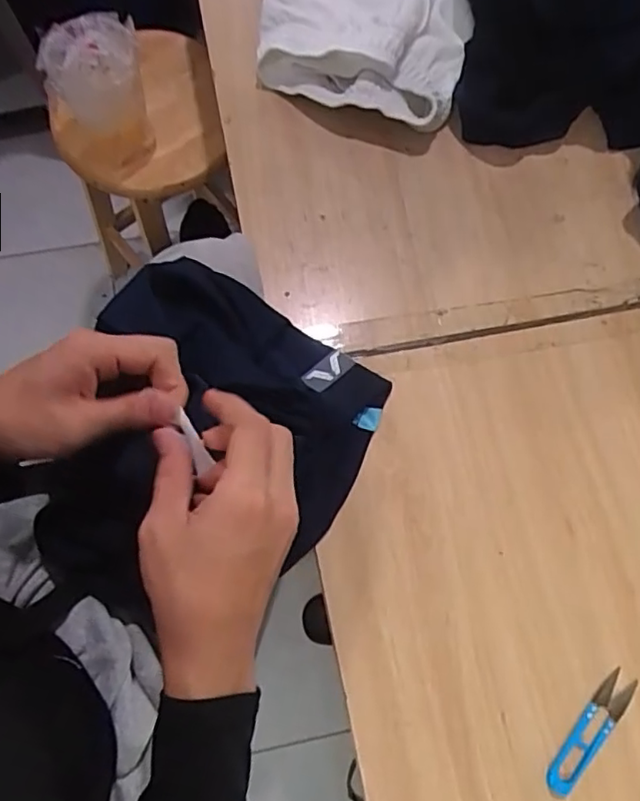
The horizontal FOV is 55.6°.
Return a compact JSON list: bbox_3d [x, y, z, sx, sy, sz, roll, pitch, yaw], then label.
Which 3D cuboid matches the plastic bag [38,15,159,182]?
[{"bbox_3d":[-0.299,-0.425,0.845,0.124,0.185,0.128,-19,75,-8],"label":"plastic bag"}]

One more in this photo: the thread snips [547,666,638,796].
[{"bbox_3d":[0.242,0.296,0.541,0.029,0.004,0.118,38,76,9],"label":"thread snips"}]

